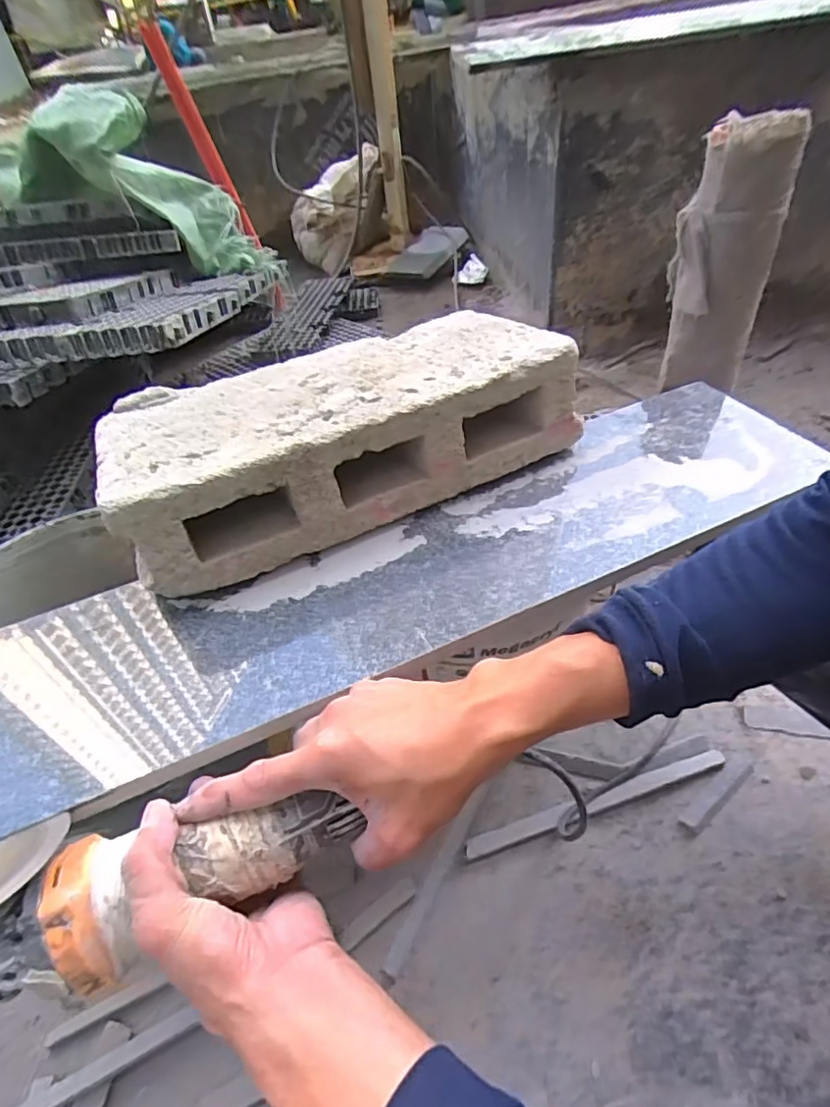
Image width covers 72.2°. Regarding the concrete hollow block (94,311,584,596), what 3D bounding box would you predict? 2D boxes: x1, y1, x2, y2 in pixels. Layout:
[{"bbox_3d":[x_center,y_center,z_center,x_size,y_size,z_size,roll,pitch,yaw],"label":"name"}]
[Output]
[{"bbox_3d":[-0.071,-0.114,0.521,0.385,0.105,0.206,-24,46,-15],"label":"concrete hollow block"}]

